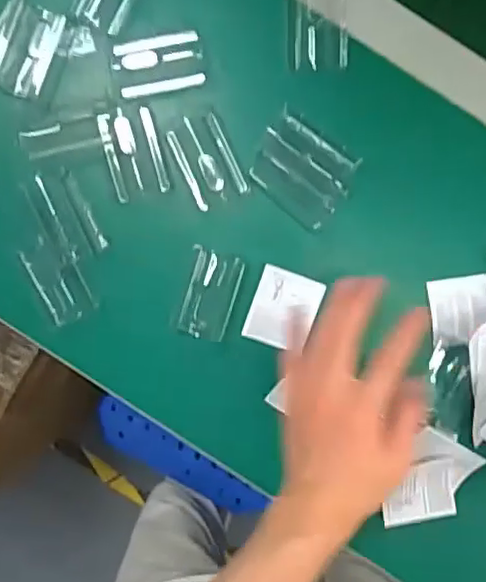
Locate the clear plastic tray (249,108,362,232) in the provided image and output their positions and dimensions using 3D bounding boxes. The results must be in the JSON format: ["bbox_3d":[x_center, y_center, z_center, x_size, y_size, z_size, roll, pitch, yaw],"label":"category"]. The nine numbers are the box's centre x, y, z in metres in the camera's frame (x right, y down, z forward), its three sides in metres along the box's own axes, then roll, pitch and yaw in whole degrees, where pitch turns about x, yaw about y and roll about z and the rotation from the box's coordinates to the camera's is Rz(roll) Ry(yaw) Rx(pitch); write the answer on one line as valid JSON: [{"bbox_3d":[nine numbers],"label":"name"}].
[{"bbox_3d":[0.047,-0.096,0.484,0.076,0.013,0.066,35,92,1],"label":"clear plastic tray"}]

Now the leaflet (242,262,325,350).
[{"bbox_3d":[0.034,0.015,0.504,0.053,0.009,0.061,19,92,1],"label":"leaflet"}]

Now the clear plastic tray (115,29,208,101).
[{"bbox_3d":[-0.066,-0.180,0.488,0.068,0.007,0.044,-13,91,2],"label":"clear plastic tray"}]

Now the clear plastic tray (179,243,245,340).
[{"bbox_3d":[-0.026,0.004,0.496,0.040,0.010,0.071,12,100,-18],"label":"clear plastic tray"}]

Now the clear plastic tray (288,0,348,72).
[{"bbox_3d":[0.059,-0.210,0.484,0.046,0.009,0.067,1,92,2],"label":"clear plastic tray"}]

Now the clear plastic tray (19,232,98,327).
[{"bbox_3d":[-0.148,-0.009,0.499,0.045,0.013,0.068,-22,99,10],"label":"clear plastic tray"}]

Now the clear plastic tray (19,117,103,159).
[{"bbox_3d":[-0.141,-0.120,0.480,0.060,0.009,0.020,-15,91,2],"label":"clear plastic tray"}]

